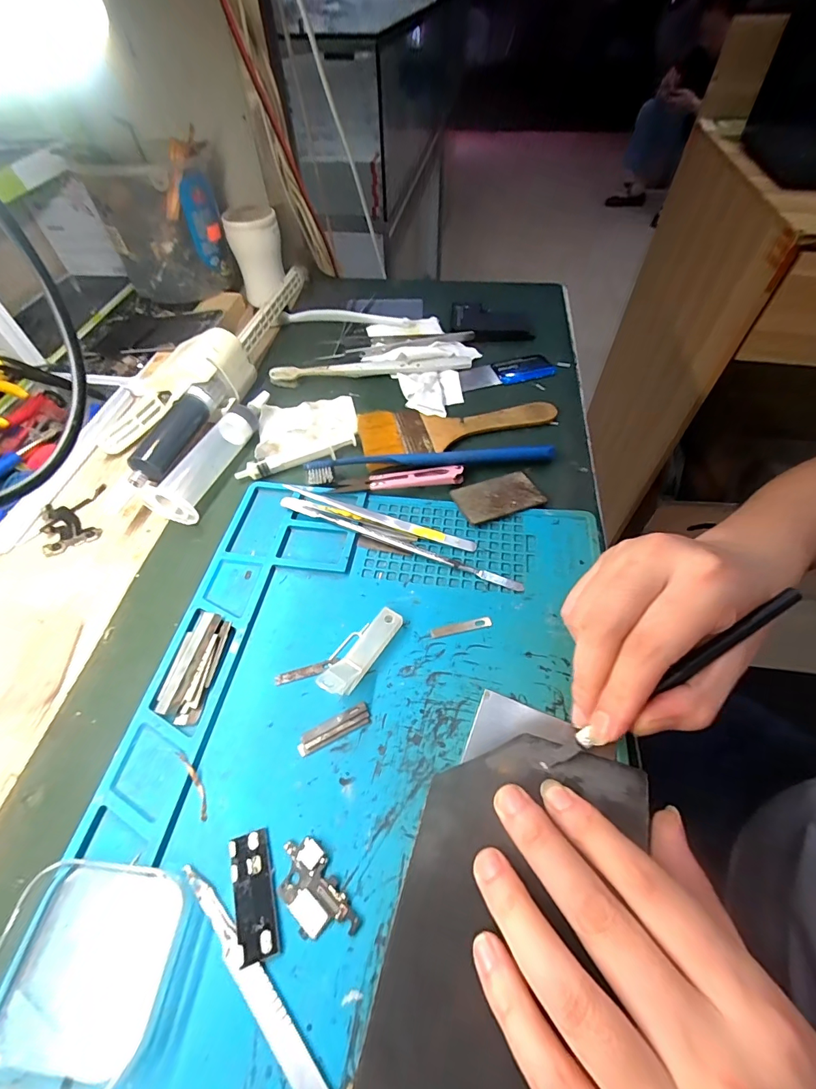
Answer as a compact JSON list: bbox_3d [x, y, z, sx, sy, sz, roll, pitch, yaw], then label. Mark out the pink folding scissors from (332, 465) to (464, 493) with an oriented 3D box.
[{"bbox_3d":[-0.006,-0.049,0.313,0.091,0.006,0.020,-1,54,1],"label":"pink folding scissors"}]

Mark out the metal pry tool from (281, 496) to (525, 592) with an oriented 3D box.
[{"bbox_3d":[-0.008,-0.003,0.283,0.169,0.009,0.010,19,57,14],"label":"metal pry tool"}]

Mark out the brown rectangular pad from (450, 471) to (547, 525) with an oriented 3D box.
[{"bbox_3d":[0.064,-0.034,0.305,0.059,0.004,0.036,-19,56,-12],"label":"brown rectangular pad"}]

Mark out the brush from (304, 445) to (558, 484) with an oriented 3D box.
[{"bbox_3d":[0.018,-0.062,0.318,0.184,0.013,0.014,-6,54,-3],"label":"brush"}]

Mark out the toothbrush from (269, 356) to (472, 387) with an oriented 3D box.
[{"bbox_3d":[-0.033,-0.164,0.399,0.184,0.011,0.014,-6,54,-3],"label":"toothbrush"}]

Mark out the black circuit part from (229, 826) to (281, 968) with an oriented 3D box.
[{"bbox_3d":[-0.064,0.146,0.180,0.016,0.004,0.044,-18,56,-12],"label":"black circuit part"}]

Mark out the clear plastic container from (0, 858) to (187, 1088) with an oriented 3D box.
[{"bbox_3d":[-0.127,0.160,0.163,0.063,0.017,0.062,3,54,4],"label":"clear plastic container"}]

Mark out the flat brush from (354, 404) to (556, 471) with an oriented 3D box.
[{"bbox_3d":[0.038,-0.102,0.352,0.158,0.006,0.065,-18,56,-11],"label":"flat brush"}]

